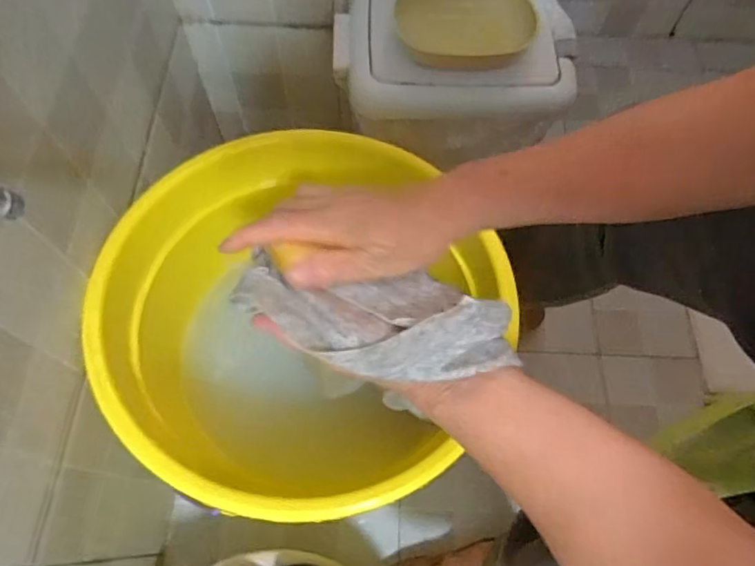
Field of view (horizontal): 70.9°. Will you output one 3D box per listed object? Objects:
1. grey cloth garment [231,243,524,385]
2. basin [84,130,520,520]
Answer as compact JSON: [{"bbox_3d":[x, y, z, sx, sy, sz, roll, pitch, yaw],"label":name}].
[{"bbox_3d":[-0.006,0.018,0.321,0.169,0.033,0.072,11,65,14],"label":"grey cloth garment"},{"bbox_3d":[-0.063,0.041,0.539,0.338,0.173,0.363,1,66,-2],"label":"basin"}]

